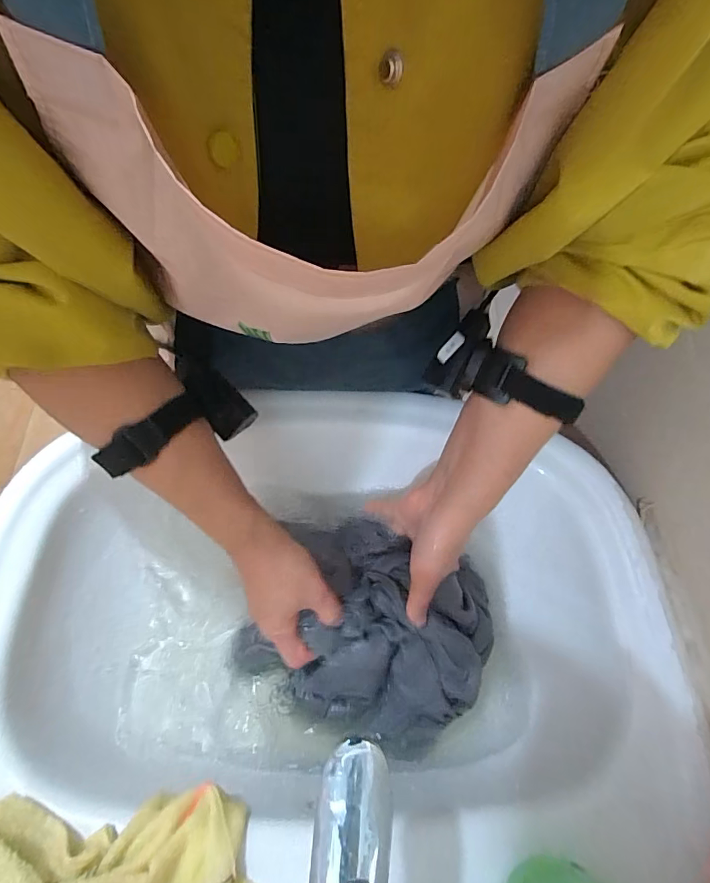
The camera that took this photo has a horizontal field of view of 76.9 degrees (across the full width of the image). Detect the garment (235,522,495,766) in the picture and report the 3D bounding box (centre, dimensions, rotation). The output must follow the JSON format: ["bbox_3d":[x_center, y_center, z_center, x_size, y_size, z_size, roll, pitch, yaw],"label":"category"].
[{"bbox_3d":[0.010,0.169,0.408,0.207,0.074,0.170,24,68,9],"label":"garment"}]

